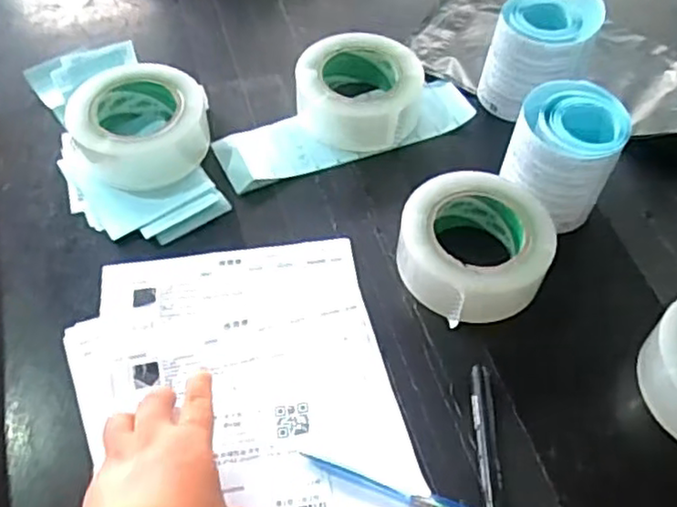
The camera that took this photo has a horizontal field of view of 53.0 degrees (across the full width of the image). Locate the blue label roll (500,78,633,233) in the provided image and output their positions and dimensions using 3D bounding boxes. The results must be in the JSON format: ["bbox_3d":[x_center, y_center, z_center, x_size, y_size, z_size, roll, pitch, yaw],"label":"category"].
[{"bbox_3d":[0.193,-0.079,0.598,0.089,0.105,0.104,25,56,15],"label":"blue label roll"}]

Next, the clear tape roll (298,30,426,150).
[{"bbox_3d":[0.020,-0.161,0.678,0.123,0.065,0.102,8,54,3],"label":"clear tape roll"}]

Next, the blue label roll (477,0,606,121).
[{"bbox_3d":[0.202,-0.202,0.687,0.096,0.103,0.120,16,55,9],"label":"blue label roll"}]

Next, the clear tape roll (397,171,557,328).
[{"bbox_3d":[0.113,-0.007,0.573,0.118,0.056,0.117,1,54,-2],"label":"clear tape roll"}]

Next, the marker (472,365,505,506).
[{"bbox_3d":[0.108,0.146,0.488,0.016,0.012,0.137,2,54,-1],"label":"marker"}]

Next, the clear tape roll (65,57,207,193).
[{"bbox_3d":[-0.187,-0.119,0.637,0.116,0.066,0.112,1,54,-2],"label":"clear tape roll"}]

